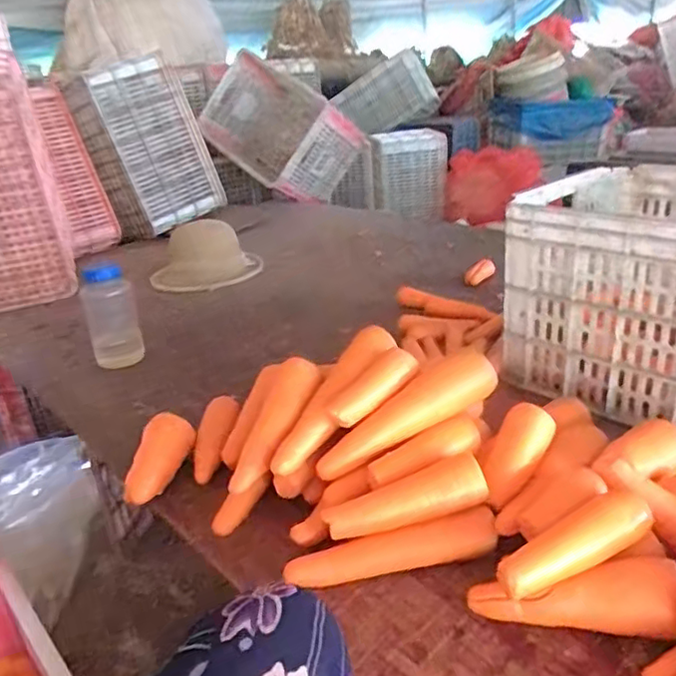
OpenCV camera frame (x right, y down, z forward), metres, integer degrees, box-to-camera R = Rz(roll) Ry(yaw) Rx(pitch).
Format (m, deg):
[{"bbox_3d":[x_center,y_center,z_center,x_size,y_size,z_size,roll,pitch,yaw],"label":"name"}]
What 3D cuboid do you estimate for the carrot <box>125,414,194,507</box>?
[{"bbox_3d":[-0.213,0.143,0.721,0.047,0.043,0.119,5,48,19],"label":"carrot"}]

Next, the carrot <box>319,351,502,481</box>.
[{"bbox_3d":[0.072,0.085,0.659,0.217,0.045,0.047,-31,29,-5],"label":"carrot"}]

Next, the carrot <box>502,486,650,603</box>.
[{"bbox_3d":[0.201,0.171,0.512,0.156,0.033,0.036,-16,27,-22],"label":"carrot"}]

